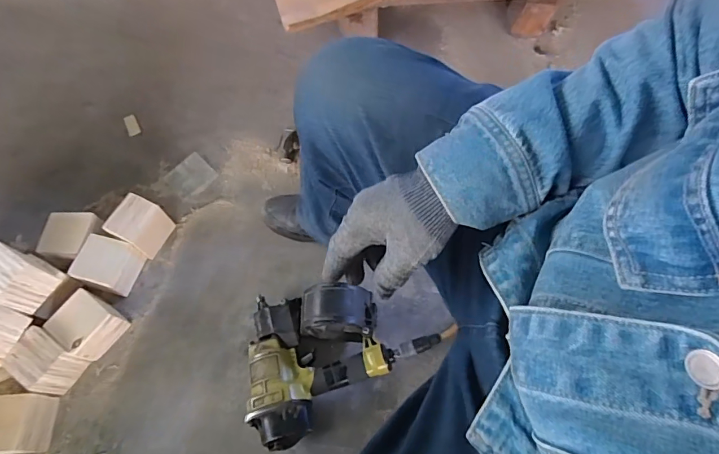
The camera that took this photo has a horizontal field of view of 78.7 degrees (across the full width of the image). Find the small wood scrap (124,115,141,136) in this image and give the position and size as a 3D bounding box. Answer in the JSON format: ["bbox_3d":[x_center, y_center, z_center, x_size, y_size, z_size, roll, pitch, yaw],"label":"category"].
[{"bbox_3d":[-0.586,-0.263,1.127,0.031,0.008,0.060,-28,68,-9],"label":"small wood scrap"}]

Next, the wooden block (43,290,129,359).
[{"bbox_3d":[-0.537,0.196,0.876,0.102,0.081,0.098,35,73,18],"label":"wooden block"}]

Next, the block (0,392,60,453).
[{"bbox_3d":[-0.627,0.359,0.805,0.108,0.094,0.101,-1,66,4],"label":"block"}]

